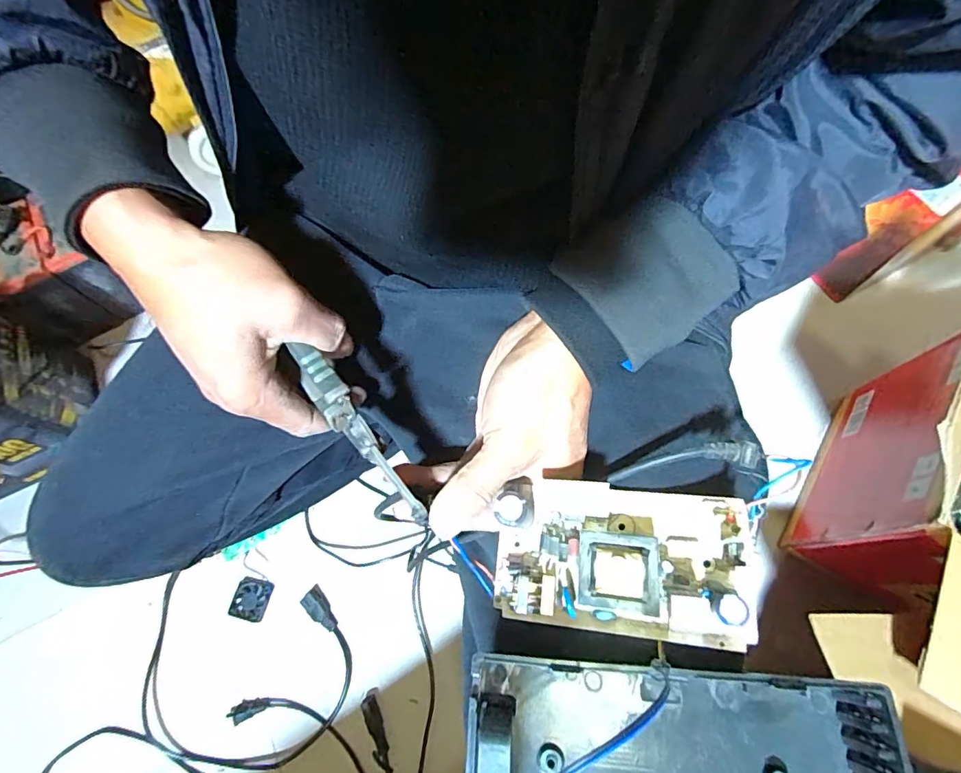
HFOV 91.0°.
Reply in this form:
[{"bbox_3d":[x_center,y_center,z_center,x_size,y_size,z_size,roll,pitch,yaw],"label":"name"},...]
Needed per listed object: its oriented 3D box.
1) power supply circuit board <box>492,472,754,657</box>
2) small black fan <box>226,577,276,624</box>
[{"bbox_3d":[0.070,0.086,0.240,0.123,0.035,0.071,6,68,6],"label":"power supply circuit board"},{"bbox_3d":[-0.335,0.310,0.691,0.049,0.012,0.056,12,68,8],"label":"small black fan"}]

